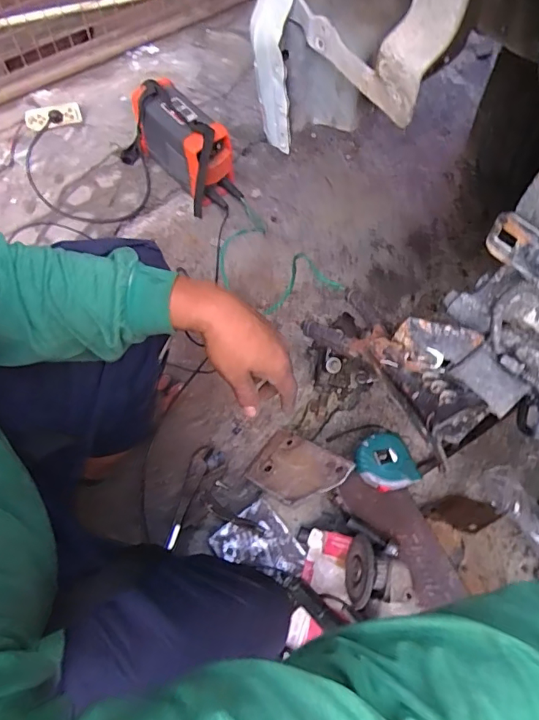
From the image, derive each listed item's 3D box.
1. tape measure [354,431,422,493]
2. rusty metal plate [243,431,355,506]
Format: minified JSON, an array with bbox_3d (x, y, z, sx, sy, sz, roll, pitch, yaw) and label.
[{"bbox_3d":[0.181,0.166,0.777,0.084,0.044,0.088,1,63,-1],"label":"tape measure"},{"bbox_3d":[0.046,0.185,0.816,0.114,0.011,0.183,-47,33,-21],"label":"rusty metal plate"}]

